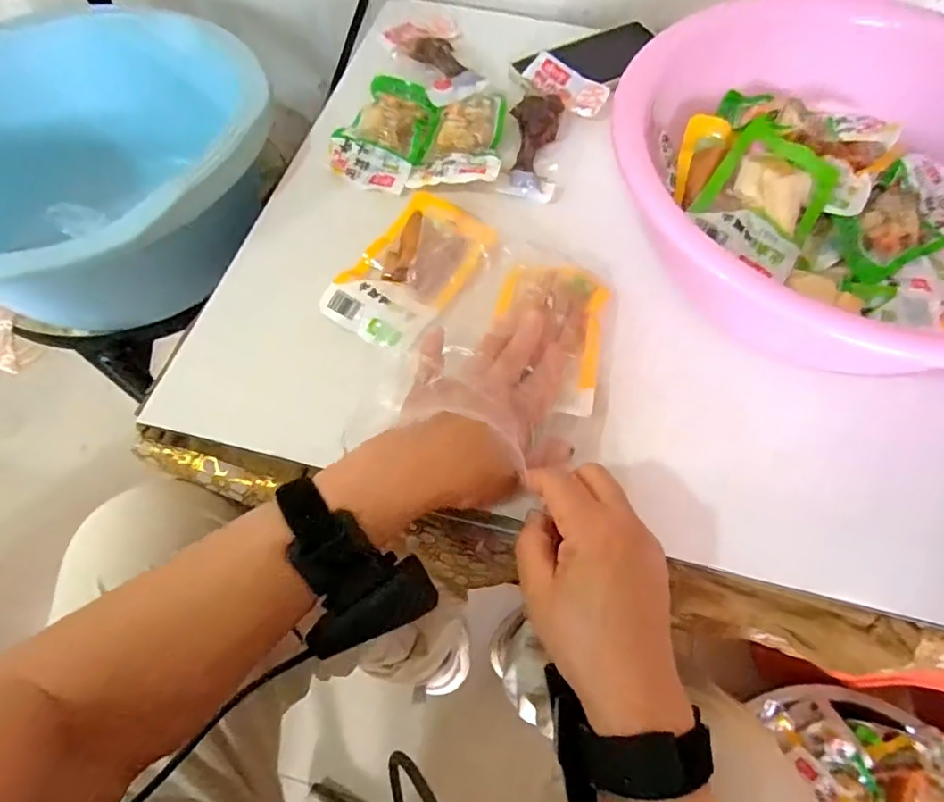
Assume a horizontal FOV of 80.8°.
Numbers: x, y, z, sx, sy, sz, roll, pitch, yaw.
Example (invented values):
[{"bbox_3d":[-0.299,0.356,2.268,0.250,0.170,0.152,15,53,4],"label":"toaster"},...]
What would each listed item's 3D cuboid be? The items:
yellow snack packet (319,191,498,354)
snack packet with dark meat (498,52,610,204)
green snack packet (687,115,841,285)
[{"bbox_3d":[-0.049,-0.103,0.427,0.087,0.015,0.130,31,66,16],"label":"yellow snack packet"},{"bbox_3d":[0.067,-0.250,0.511,0.077,0.020,0.168,20,64,11],"label":"snack packet with dark meat"},{"bbox_3d":[0.217,-0.151,0.406,0.079,0.016,0.129,31,66,16],"label":"green snack packet"}]

